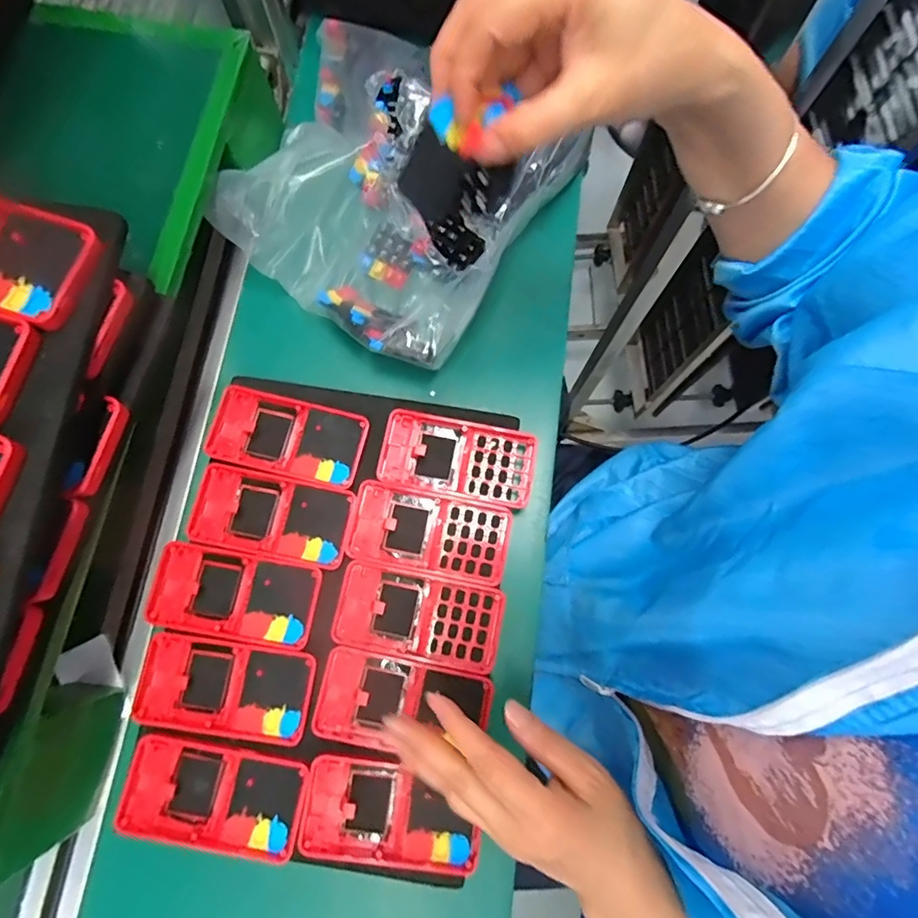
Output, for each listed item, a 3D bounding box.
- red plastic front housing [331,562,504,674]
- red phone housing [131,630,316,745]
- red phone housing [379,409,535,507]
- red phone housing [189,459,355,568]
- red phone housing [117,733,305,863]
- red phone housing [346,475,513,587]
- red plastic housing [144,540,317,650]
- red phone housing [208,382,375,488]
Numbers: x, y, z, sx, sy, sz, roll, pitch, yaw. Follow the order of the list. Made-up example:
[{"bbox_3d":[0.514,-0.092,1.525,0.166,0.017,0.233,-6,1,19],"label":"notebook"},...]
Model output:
[{"bbox_3d":[-0.030,0.118,0.390,0.121,0.013,0.061,11,76,3],"label":"red plastic front housing"},{"bbox_3d":[-0.169,0.163,0.371,0.125,0.007,0.062,8,75,2],"label":"red phone housing"},{"bbox_3d":[-0.001,-0.001,0.417,0.123,0.010,0.062,12,76,3],"label":"red phone housing"},{"bbox_3d":[-0.146,0.043,0.402,0.122,0.008,0.061,12,76,3],"label":"red phone housing"},{"bbox_3d":[-0.170,0.232,0.359,0.123,0.012,0.062,11,76,3],"label":"red phone housing"},{"bbox_3d":[-0.022,0.057,0.403,0.120,0.016,0.062,11,76,3],"label":"red phone housing"},{"bbox_3d":[-0.168,0.100,0.386,0.120,0.011,0.059,10,75,2],"label":"red plastic housing"},{"bbox_3d":[-0.139,-0.019,0.416,0.124,0.009,0.060,14,76,3],"label":"red phone housing"}]

